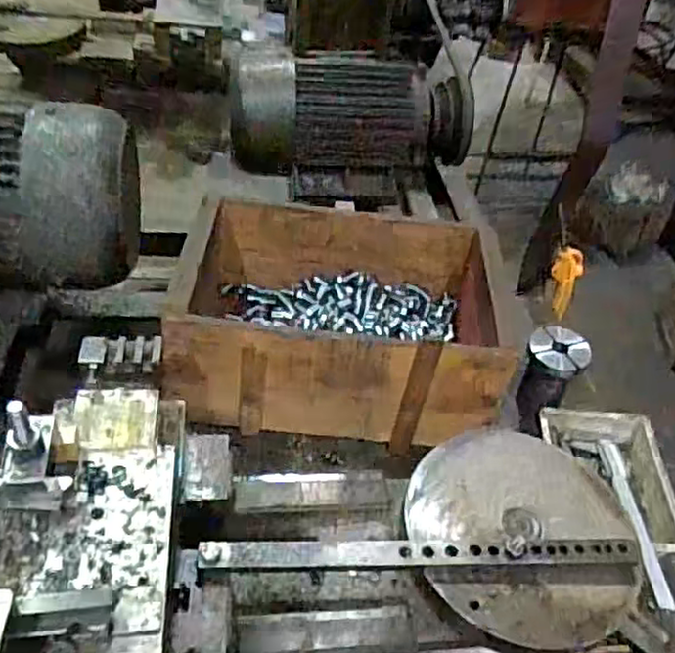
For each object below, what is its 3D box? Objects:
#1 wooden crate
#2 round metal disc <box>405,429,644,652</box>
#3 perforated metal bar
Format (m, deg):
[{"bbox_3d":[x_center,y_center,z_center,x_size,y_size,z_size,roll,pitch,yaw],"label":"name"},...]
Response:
[{"bbox_3d":[0.003,-0.013,0.814,0.351,0.138,0.248,5,42,-3],"label":"wooden crate"},{"bbox_3d":[0.150,0.162,0.555,0.179,0.021,0.180,4,42,-4],"label":"round metal disc"},{"bbox_3d":[0.066,0.170,0.518,0.330,0.015,0.021,2,42,-7],"label":"perforated metal bar"}]

